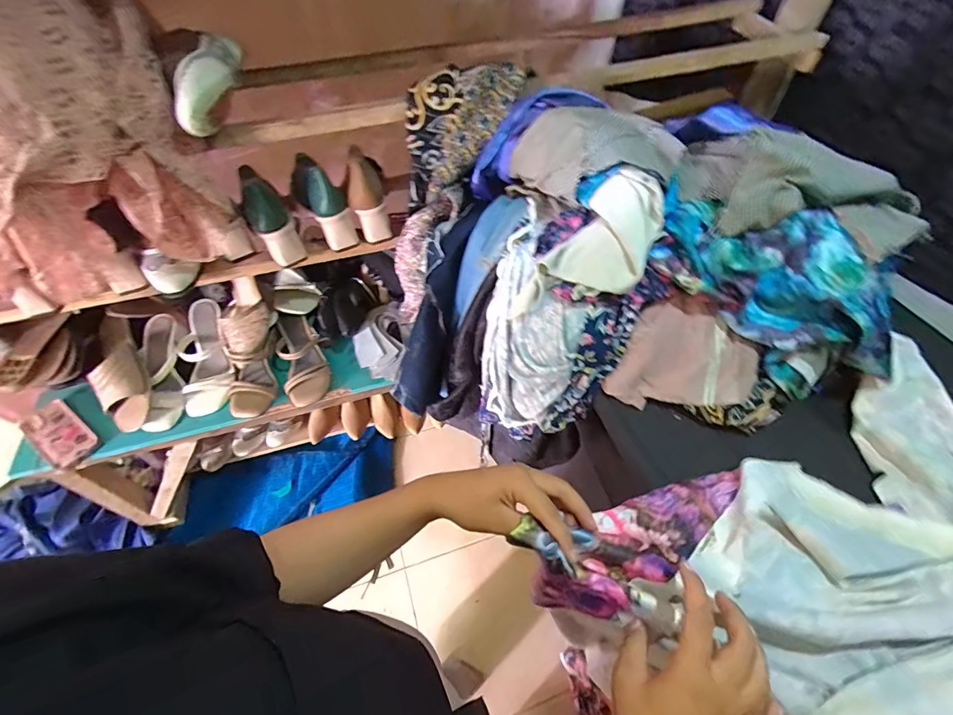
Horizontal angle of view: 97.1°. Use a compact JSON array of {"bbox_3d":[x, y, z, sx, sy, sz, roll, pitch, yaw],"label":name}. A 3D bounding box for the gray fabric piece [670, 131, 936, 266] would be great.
[{"bbox_3d":[0.361,-0.179,0.442,0.250,0.076,0.115,15,58,11],"label":"gray fabric piece"}]

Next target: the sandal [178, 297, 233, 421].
[{"bbox_3d":[-0.538,-0.002,0.840,0.096,0.068,0.226,-10,79,-6],"label":"sandal"}]

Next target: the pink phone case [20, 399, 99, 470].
[{"bbox_3d":[-0.787,0.141,0.792,0.157,0.017,0.073,30,62,19],"label":"pink phone case"}]

